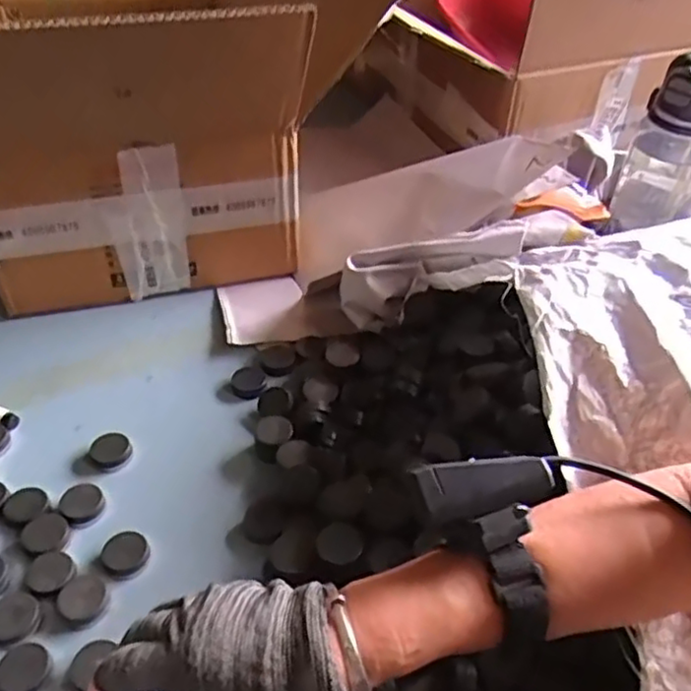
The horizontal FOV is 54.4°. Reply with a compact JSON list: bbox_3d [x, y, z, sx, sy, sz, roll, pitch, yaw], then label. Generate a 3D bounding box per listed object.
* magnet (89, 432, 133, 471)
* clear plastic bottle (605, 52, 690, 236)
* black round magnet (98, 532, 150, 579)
[{"bbox_3d":[-0.201,0.089,0.576,0.033,0.008,0.034,2,42,-2],"label":"magnet"},{"bbox_3d":[0.368,-0.226,0.735,0.091,0.191,0.103,23,44,19],"label":"clear plastic bottle"},{"bbox_3d":[-0.166,0.156,0.503,0.034,0.004,0.036,2,42,-2],"label":"black round magnet"}]

